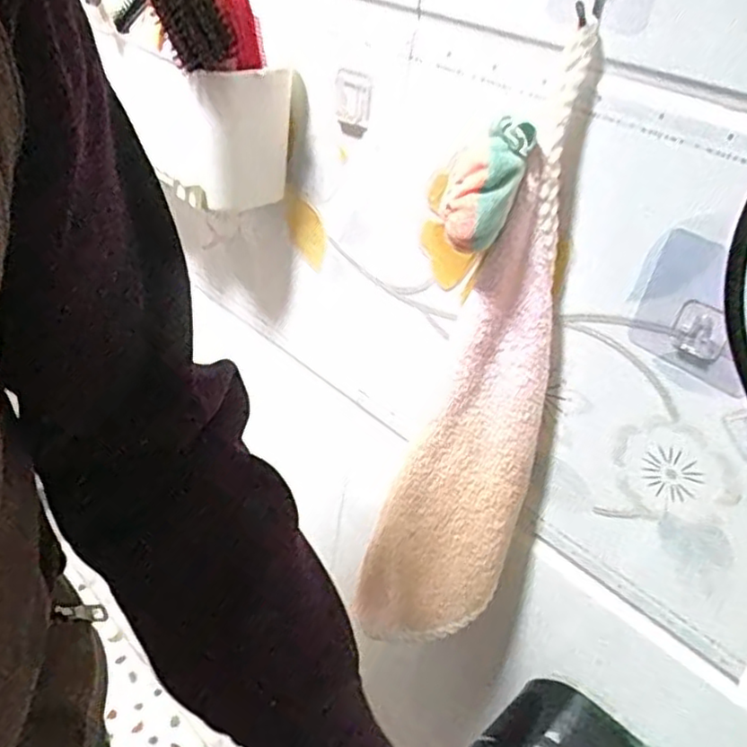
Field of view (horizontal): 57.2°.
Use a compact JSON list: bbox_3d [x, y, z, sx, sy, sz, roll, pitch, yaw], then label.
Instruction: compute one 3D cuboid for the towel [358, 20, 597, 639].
[{"bbox_3d":[0.070,0.015,0.426,0.082,0.381,0.082,31,40,30],"label":"towel"}]

